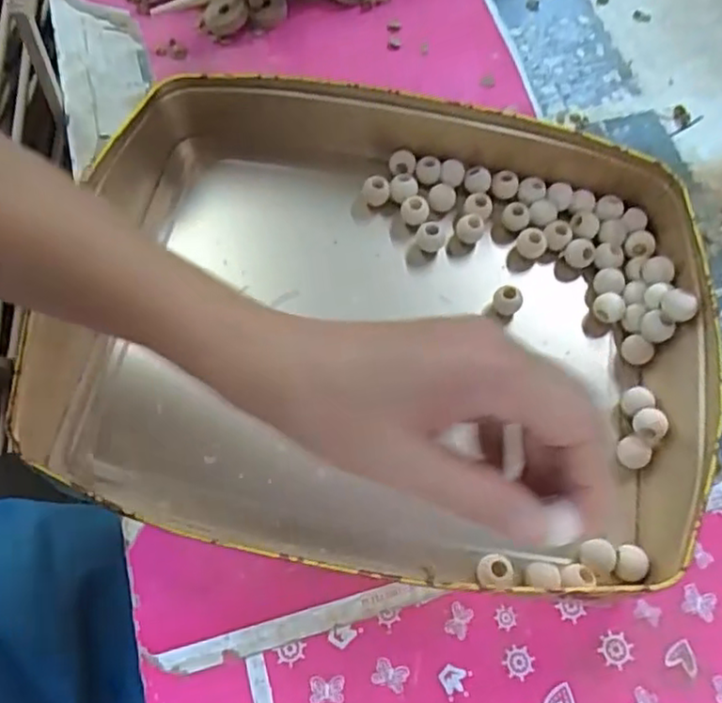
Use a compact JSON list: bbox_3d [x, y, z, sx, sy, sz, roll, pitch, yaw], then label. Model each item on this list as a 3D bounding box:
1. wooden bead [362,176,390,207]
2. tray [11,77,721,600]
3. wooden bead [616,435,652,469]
[{"bbox_3d":[0.010,-0.111,0.451,0.019,0.018,0.015,6,66,0],"label":"wooden bead"},{"bbox_3d":[0.010,-0.021,0.399,0.394,0.060,0.295,9,67,2],"label":"tray"},{"bbox_3d":[0.165,0.061,0.391,0.016,0.014,0.019,-27,70,-13],"label":"wooden bead"}]

